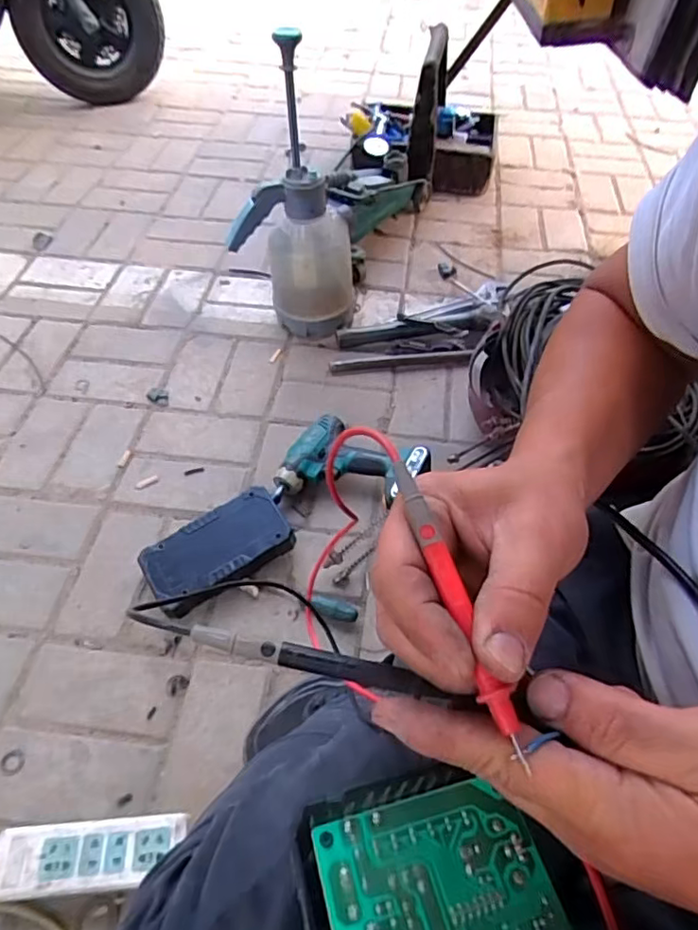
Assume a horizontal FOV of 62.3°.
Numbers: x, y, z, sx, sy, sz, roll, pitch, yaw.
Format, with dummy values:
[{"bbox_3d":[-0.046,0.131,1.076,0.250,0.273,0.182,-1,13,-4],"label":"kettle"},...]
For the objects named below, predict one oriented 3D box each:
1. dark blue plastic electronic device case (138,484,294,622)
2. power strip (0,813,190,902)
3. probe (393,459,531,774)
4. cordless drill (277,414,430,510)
[{"bbox_3d":[-0.176,0.117,0.780,0.191,0.063,0.102,-24,59,-20],"label":"dark blue plastic electronic device case"},{"bbox_3d":[-0.258,0.395,0.584,0.183,0.040,0.060,-2,54,-5],"label":"power strip"},{"bbox_3d":[0.036,0.044,0.204,0.010,0.006,0.105,-15,66,-14],"label":"probe"},{"bbox_3d":[0.008,-0.004,0.867,0.217,0.089,0.157,9,54,3],"label":"cordless drill"}]

